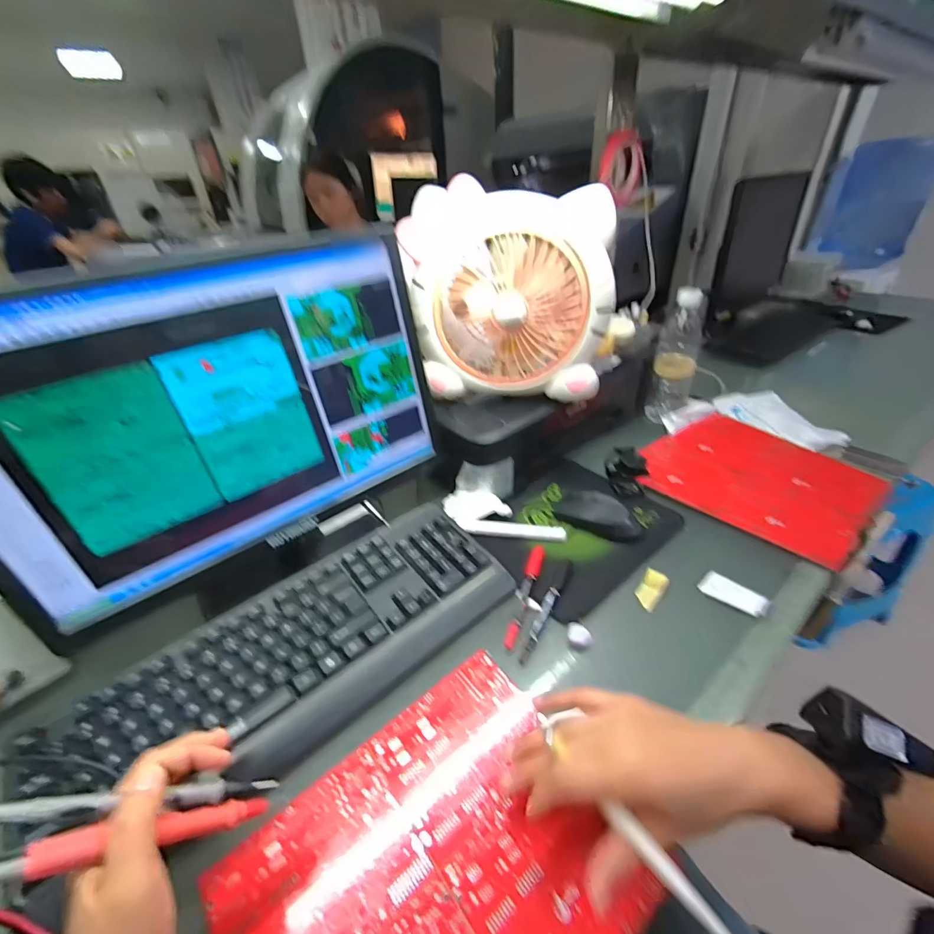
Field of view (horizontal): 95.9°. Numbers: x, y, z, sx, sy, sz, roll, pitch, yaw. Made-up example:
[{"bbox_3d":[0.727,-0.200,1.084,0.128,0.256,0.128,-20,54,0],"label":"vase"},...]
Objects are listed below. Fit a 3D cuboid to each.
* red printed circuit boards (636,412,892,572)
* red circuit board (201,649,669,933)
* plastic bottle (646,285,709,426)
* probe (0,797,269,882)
[{"bbox_3d":[0.447,0.004,0.655,0.288,0.019,0.291,-28,42,-31],"label":"red printed circuit boards"},{"bbox_3d":[-0.021,0.278,0.288,0.249,0.005,0.207,-26,40,-29],"label":"red circuit board"},{"bbox_3d":[0.379,-0.203,0.751,0.072,0.210,0.063,11,37,20],"label":"plastic bottle"},{"bbox_3d":[-0.181,0.195,0.222,0.145,0.013,0.017,16,21,-37],"label":"probe"}]

